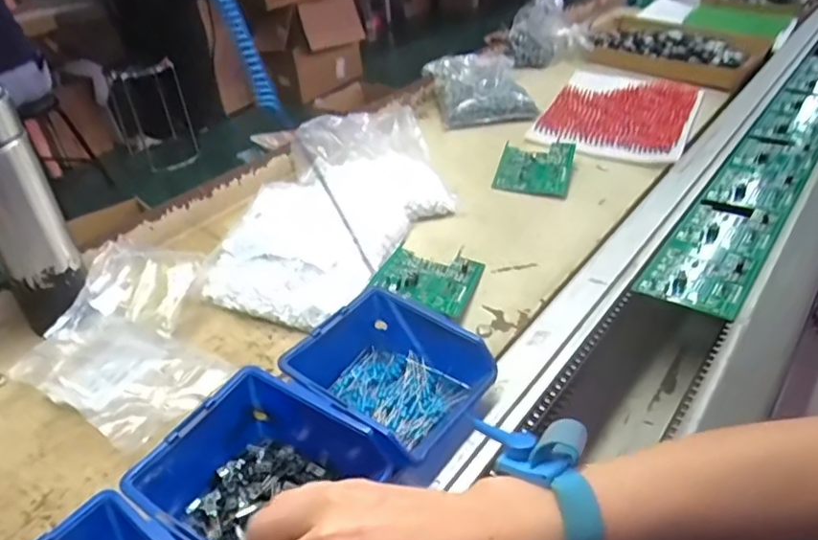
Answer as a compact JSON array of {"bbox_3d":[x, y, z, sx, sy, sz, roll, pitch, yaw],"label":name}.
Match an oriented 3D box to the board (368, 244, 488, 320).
[{"bbox_3d":[0.021,0.005,0.621,0.097,0.010,0.111,20,33,13],"label":"board"}]

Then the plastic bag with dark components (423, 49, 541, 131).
[{"bbox_3d":[0.118,-0.306,0.998,0.164,0.058,0.191,-6,35,-1],"label":"plastic bag with dark components"}]

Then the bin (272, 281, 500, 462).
[{"bbox_3d":[-0.016,0.083,0.473,0.135,0.055,0.121,24,44,34],"label":"bin"}]

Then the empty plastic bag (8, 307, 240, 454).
[{"bbox_3d":[-0.248,0.082,0.520,0.149,0.033,0.113,16,40,27],"label":"empty plastic bag"}]

